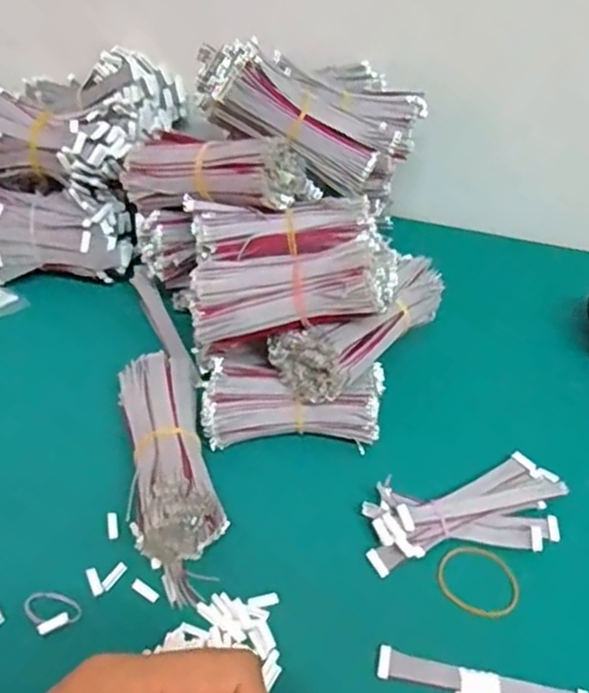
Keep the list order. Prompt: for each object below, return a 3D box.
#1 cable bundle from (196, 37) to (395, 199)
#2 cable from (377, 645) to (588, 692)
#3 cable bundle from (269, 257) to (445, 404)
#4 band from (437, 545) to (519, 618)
[{"bbox_3d":[-0.003,-0.119,0.368,0.107,0.034,0.032,30,49,-12],"label":"cable bundle"},{"bbox_3d":[0.080,0.149,0.295,0.088,0.013,0.024,9,49,8],"label":"cable"},{"bbox_3d":[0.036,-0.012,0.378,0.043,0.046,0.100,37,57,28],"label":"cable bundle"},{"bbox_3d":[0.088,0.113,0.332,0.038,0.008,0.031,30,55,24],"label":"band"}]

